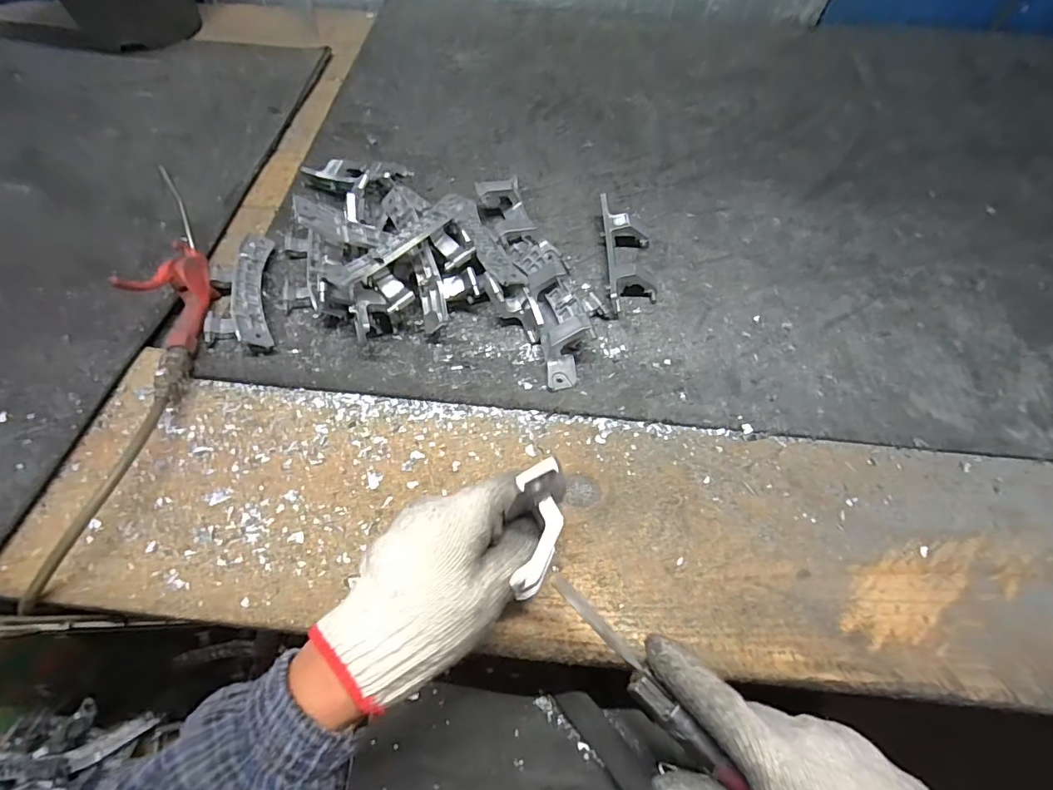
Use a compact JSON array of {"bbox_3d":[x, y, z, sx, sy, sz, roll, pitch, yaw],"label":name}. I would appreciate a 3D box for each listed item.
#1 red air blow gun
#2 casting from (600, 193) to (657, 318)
[{"bbox_3d":[-0.353,-0.134,0.484,0.020,0.085,0.197,-20,55,8],"label":"red air blow gun"},{"bbox_3d":[0.113,-0.155,0.529,0.059,0.034,0.147,1,60,-1],"label":"casting"}]

